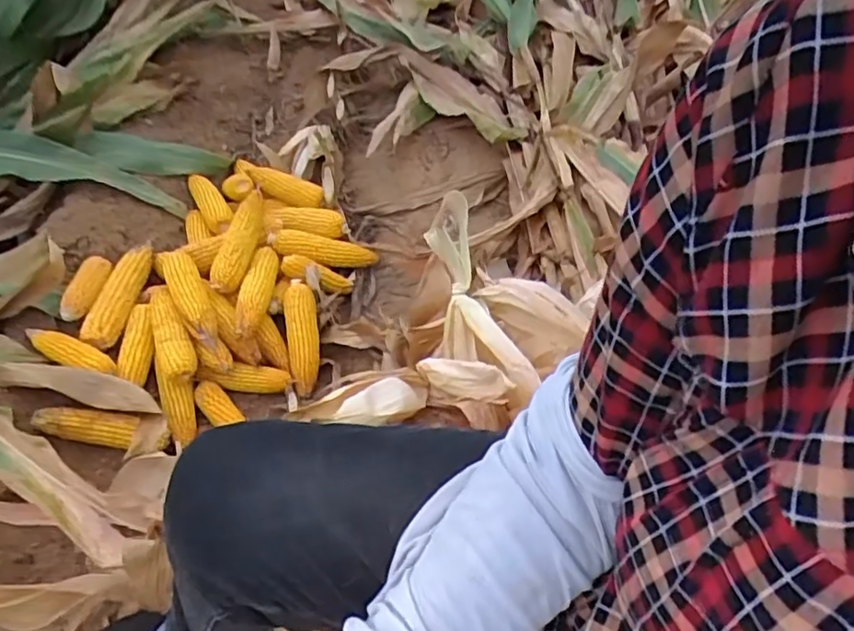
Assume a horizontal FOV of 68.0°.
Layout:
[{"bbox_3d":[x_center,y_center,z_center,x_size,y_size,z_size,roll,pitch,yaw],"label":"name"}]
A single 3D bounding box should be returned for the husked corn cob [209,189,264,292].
[{"bbox_3d":[-0.329,-0.131,1.124,0.053,0.051,0.196,11,70,15],"label":"husked corn cob"}]

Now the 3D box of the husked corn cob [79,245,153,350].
[{"bbox_3d":[-0.524,-0.044,1.085,0.051,0.057,0.235,2,50,7],"label":"husked corn cob"}]

